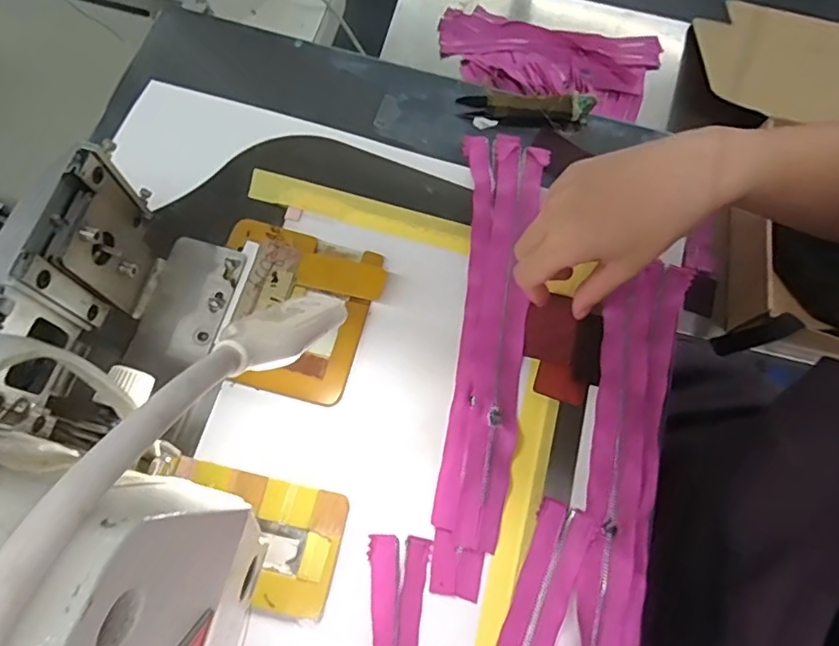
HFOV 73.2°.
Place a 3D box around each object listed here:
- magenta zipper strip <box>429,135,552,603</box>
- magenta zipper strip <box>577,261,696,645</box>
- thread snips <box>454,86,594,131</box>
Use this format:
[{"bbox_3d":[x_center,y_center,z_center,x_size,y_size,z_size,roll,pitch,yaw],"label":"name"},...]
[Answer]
[{"bbox_3d":[0.051,0.012,0.388,0.052,0.009,0.318,7,71,0],"label":"magenta zipper strip"},{"bbox_3d":[0.136,0.092,0.369,0.051,0.010,0.287,14,71,3],"label":"magenta zipper strip"},{"bbox_3d":[0.086,-0.175,0.454,0.104,0.018,0.027,2,71,-2],"label":"thread snips"}]

